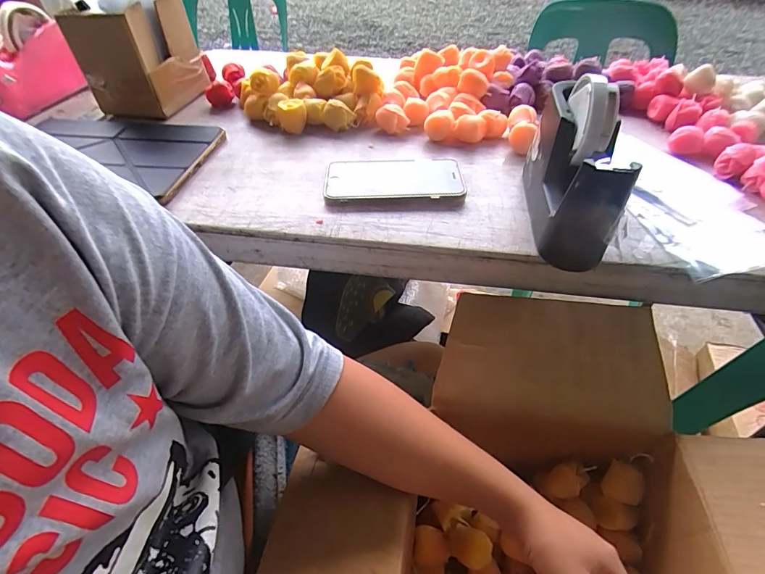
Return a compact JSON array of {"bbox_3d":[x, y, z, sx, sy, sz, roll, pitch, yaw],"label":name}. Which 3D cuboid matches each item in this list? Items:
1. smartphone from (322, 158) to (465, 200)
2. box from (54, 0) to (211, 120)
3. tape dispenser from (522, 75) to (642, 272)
[{"bbox_3d":[0.012,-0.127,0.478,0.155,0.006,0.078,-1,50,0],"label":"smartphone"},{"bbox_3d":[-0.350,-0.337,0.605,0.109,0.126,0.149,9,47,8],"label":"box"},{"bbox_3d":[0.185,-0.122,0.401,0.064,0.122,0.175,9,47,8],"label":"tape dispenser"}]

